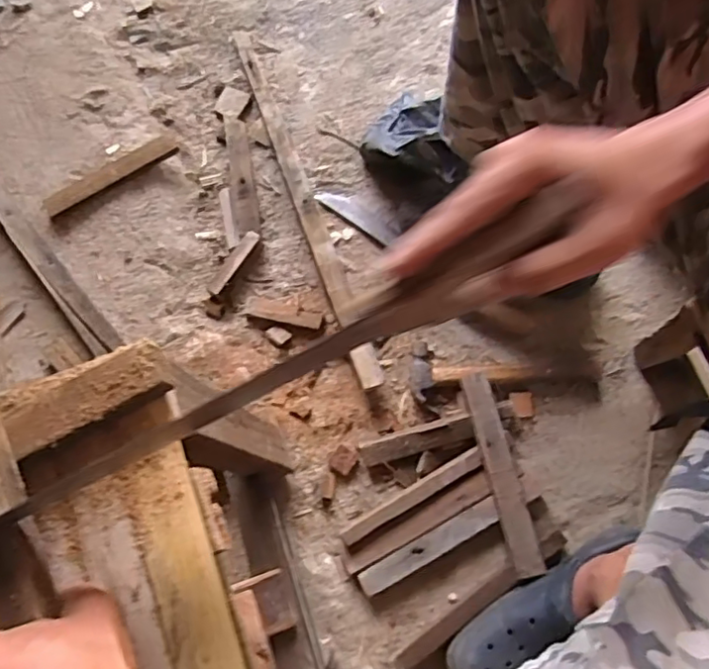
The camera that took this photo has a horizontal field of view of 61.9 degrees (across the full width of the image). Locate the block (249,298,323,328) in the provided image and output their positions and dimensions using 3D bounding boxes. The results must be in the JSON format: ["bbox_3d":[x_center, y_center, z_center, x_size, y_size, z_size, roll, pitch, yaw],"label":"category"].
[{"bbox_3d":[-0.097,-0.030,0.827,0.104,0.014,0.027,15,76,10],"label":"block"}]

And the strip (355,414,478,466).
[{"bbox_3d":[0.079,0.136,0.763,0.160,0.027,0.034,-18,73,1],"label":"strip"}]

